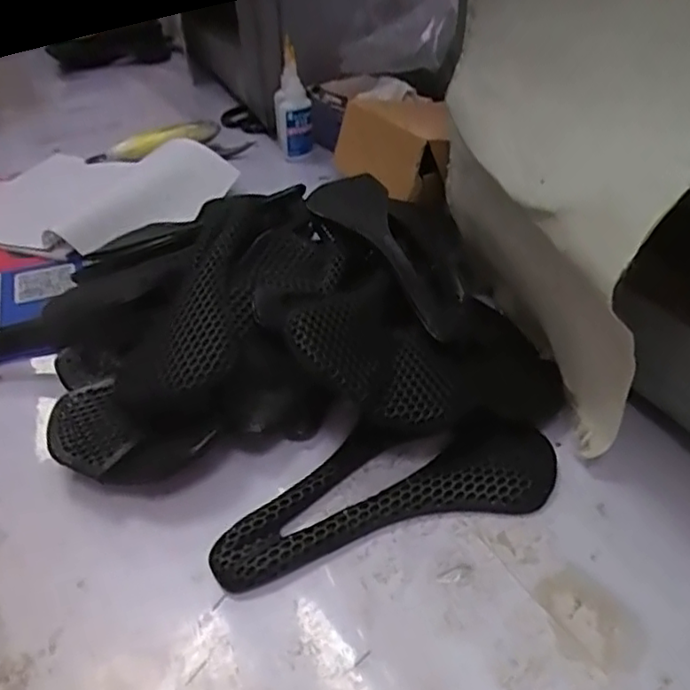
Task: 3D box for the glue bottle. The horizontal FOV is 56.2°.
[{"bbox_3d":[-0.067,-0.306,0.823,0.047,0.125,0.049,-7,37,-7],"label":"glue bottle"}]

